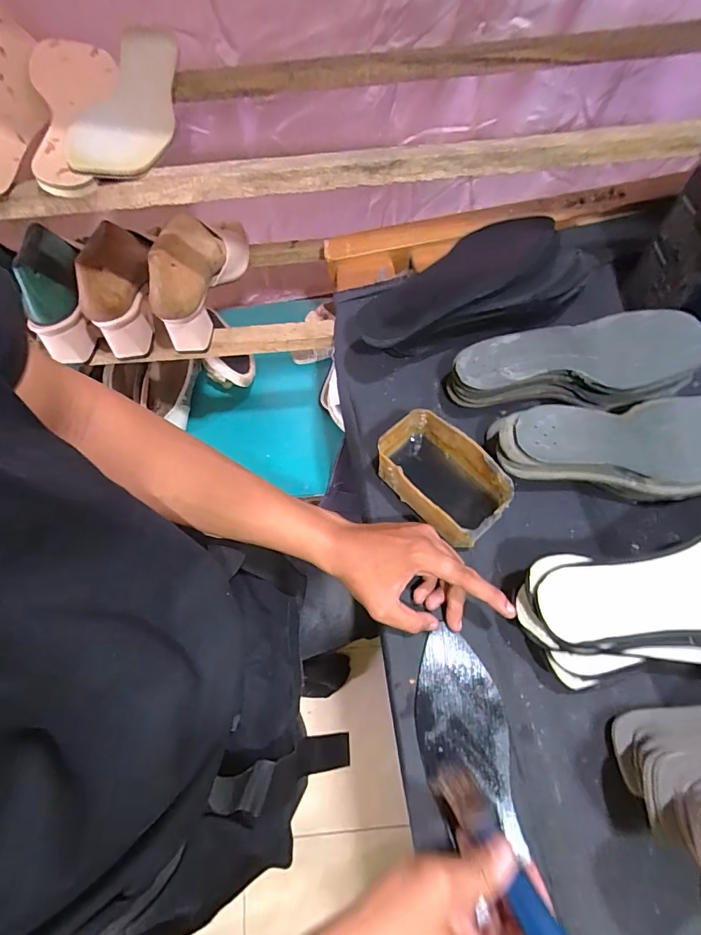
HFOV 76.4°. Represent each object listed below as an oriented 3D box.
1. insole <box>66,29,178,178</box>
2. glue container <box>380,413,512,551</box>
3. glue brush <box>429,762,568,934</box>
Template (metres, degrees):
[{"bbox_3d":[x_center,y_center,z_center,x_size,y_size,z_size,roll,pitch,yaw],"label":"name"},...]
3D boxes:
[{"bbox_3d":[-0.223,-0.372,0.461,0.088,0.024,0.232,9,65,-5],"label":"insole"},{"bbox_3d":[0.089,0.014,0.442,0.075,0.071,0.125,-39,70,-14],"label":"glue container"},{"bbox_3d":[0.103,0.265,0.286,0.027,0.162,0.013,-29,110,-10],"label":"glue brush"}]

